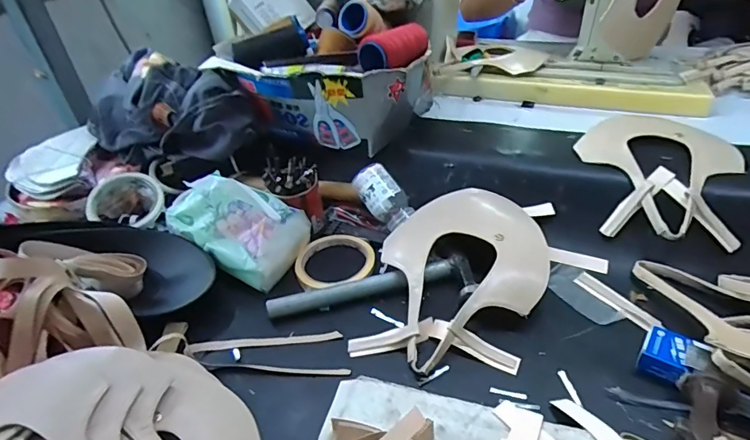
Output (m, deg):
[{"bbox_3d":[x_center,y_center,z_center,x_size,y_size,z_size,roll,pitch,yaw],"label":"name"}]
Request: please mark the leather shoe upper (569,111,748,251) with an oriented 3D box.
[{"bbox_3d":[0.329,-0.053,0.551,0.169,0.059,0.183,12,41,23],"label":"leather shoe upper"}]

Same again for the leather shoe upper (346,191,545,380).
[{"bbox_3d":[0.088,0.052,0.505,0.182,0.051,0.239,5,39,12],"label":"leather shoe upper"}]

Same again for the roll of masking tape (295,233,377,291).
[{"bbox_3d":[-0.046,0.049,0.555,0.091,0.016,0.102,12,41,22],"label":"roll of masking tape"}]

